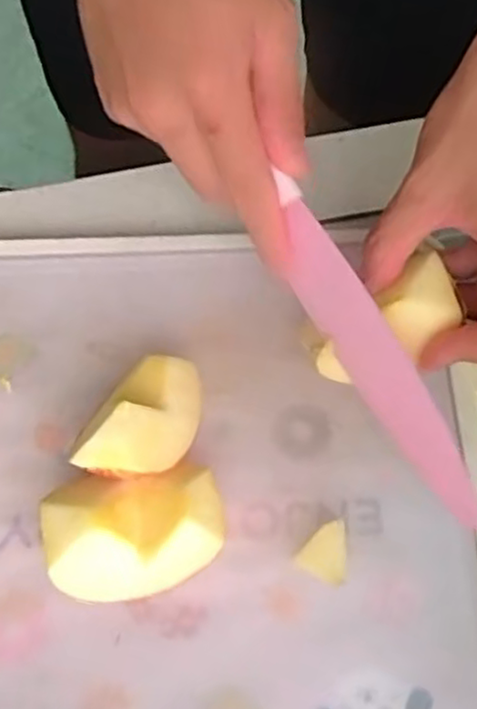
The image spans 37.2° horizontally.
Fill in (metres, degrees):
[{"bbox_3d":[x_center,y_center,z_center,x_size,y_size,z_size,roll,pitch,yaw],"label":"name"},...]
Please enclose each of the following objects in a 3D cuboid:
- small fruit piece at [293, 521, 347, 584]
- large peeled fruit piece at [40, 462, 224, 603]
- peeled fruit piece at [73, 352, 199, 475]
[{"bbox_3d":[0.040,0.089,0.321,0.022,0.013,0.025,26,71,11],"label":"small fruit piece"},{"bbox_3d":[-0.044,0.080,0.310,0.073,0.037,0.049,-12,68,-5],"label":"large peeled fruit piece"},{"bbox_3d":[-0.043,0.028,0.325,0.048,0.045,0.060,10,68,3],"label":"peeled fruit piece"}]

